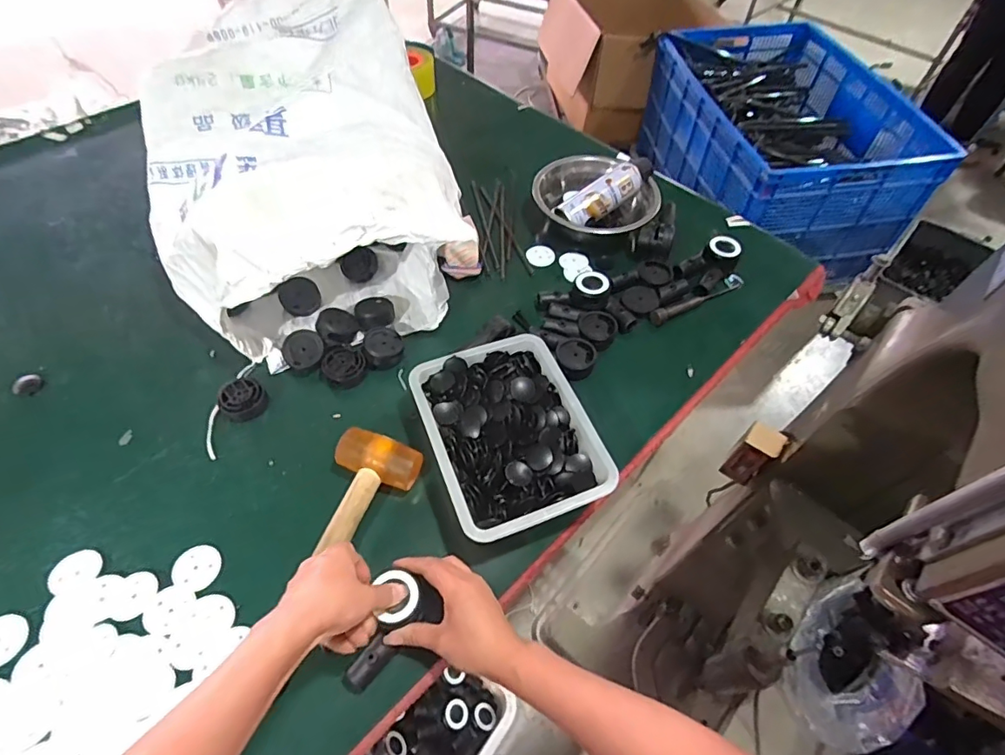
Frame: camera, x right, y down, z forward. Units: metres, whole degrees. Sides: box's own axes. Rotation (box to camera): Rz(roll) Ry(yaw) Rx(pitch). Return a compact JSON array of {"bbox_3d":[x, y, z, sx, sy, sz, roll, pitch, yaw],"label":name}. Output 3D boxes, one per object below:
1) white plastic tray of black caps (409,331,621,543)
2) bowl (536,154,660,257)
[{"bbox_3d":[0.005,0.070,0.621,0.175,0.069,0.234,-17,57,-14],"label":"white plastic tray of black caps"},{"bbox_3d":[0.160,-0.302,0.882,0.191,0.093,0.191,1,54,-1],"label":"bowl"}]

